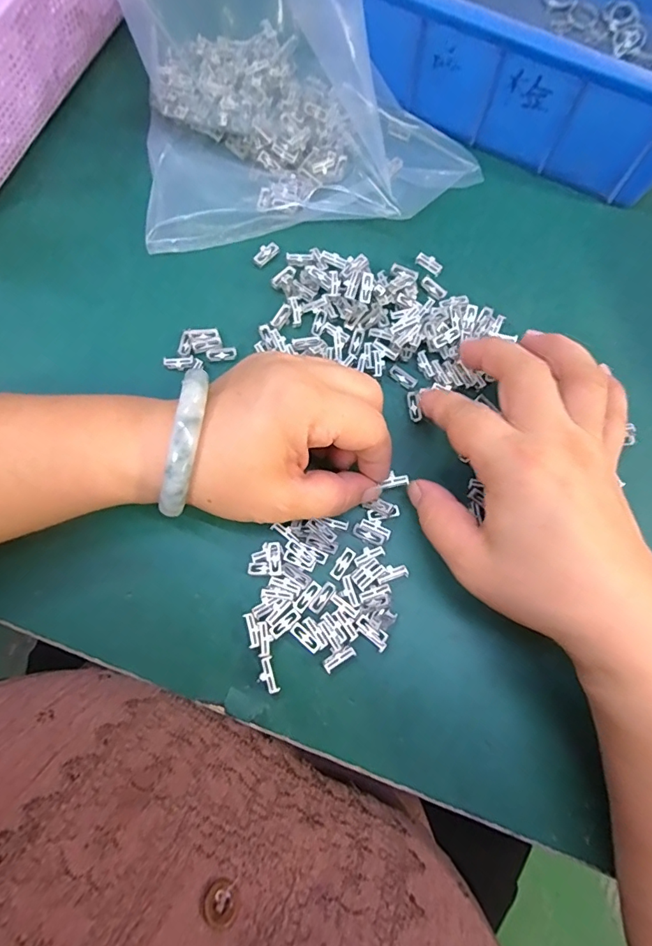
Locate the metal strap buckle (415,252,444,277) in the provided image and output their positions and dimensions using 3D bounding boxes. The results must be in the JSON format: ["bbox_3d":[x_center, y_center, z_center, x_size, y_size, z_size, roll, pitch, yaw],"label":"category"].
[{"bbox_3d":[0.063,-0.126,0.284,0.016,0.006,0.008,35,78,6],"label":"metal strap buckle"}]

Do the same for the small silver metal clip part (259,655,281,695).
[{"bbox_3d":[-0.028,0.098,0.227,0.007,0.005,0.017,-16,78,-6],"label":"small silver metal clip part"}]

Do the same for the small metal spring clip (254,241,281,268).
[{"bbox_3d":[-0.036,-0.132,0.284,0.009,0.006,0.017,37,78,6],"label":"small metal spring clip"}]

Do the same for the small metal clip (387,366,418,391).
[{"bbox_3d":[0.044,-0.055,0.267,0.017,0.004,0.010,39,78,6],"label":"small metal clip"}]

